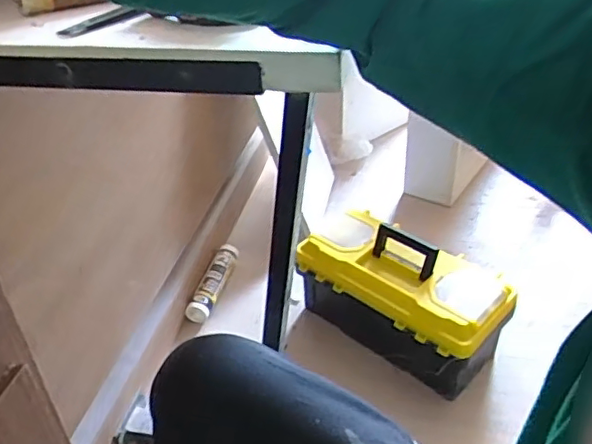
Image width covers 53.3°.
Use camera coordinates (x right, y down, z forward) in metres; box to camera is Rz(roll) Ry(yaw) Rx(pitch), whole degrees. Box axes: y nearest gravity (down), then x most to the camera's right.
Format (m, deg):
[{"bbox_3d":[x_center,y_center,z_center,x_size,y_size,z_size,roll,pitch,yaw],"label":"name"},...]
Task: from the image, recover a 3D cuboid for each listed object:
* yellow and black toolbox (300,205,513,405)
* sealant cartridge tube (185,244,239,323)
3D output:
[{"bbox_3d":[0.202,0.149,1.158,0.385,0.216,0.191,29,47,35],"label":"yellow and black toolbox"},{"bbox_3d":[-0.186,0.132,1.351,0.049,0.054,0.221,7,38,13],"label":"sealant cartridge tube"}]

